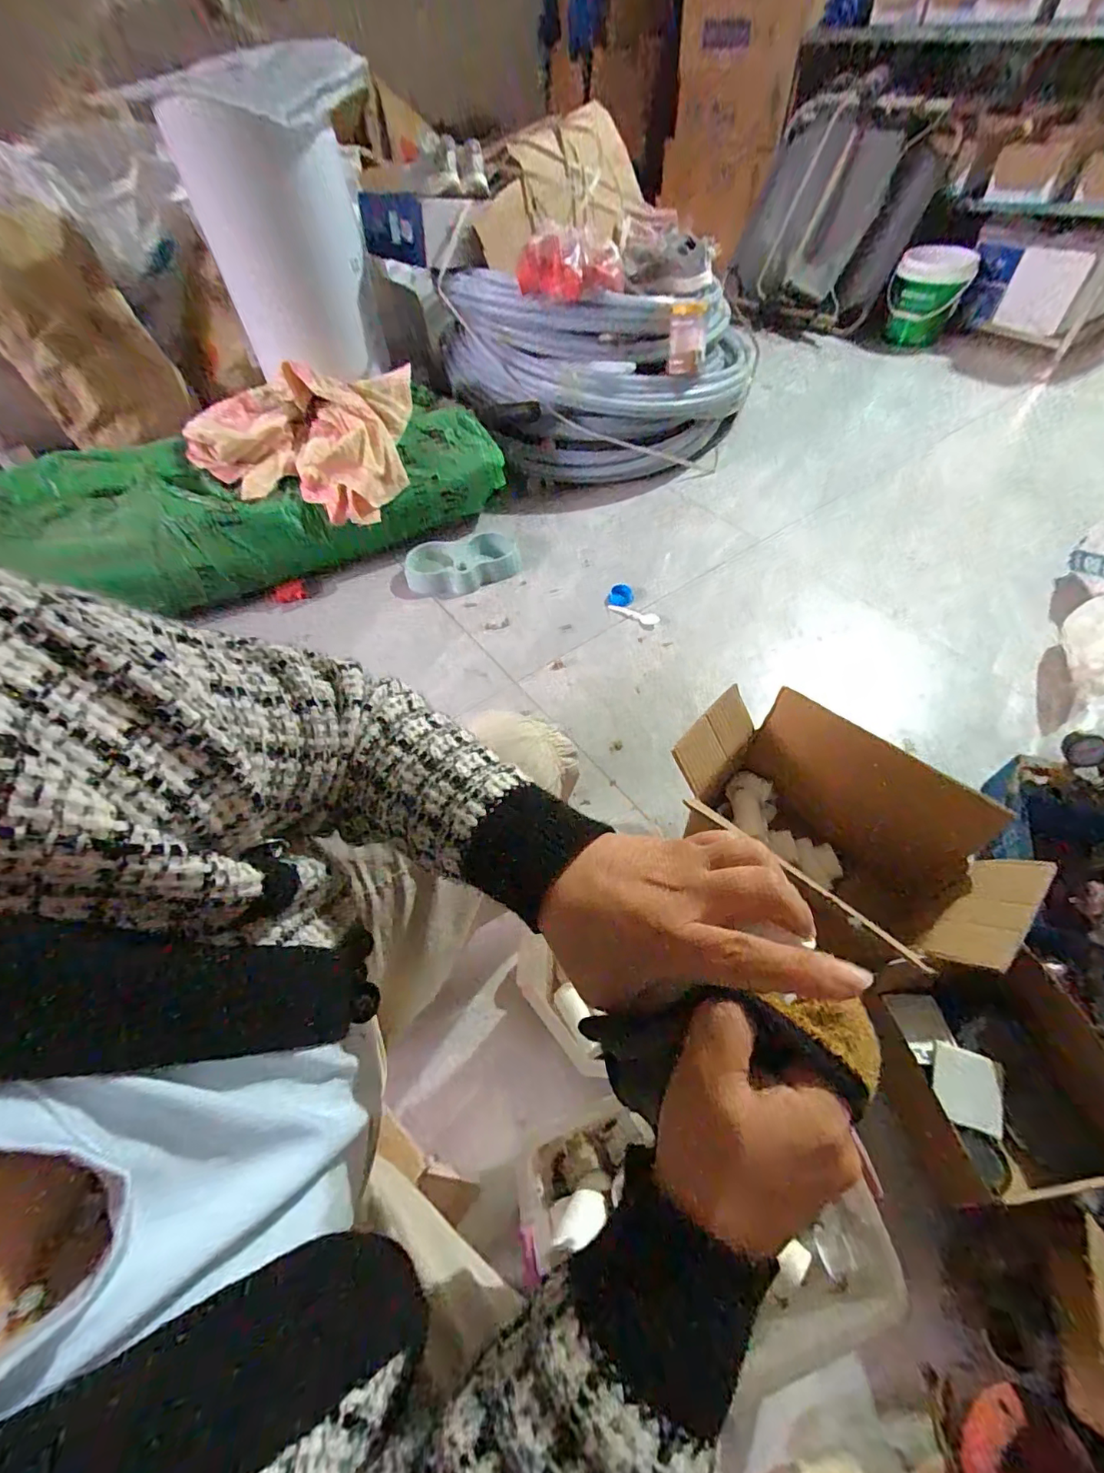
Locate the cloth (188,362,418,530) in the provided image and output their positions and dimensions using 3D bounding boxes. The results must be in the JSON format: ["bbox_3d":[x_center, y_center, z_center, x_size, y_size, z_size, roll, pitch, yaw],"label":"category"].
[{"bbox_3d":[-0.549,-0.665,1.226,0.504,0.105,0.367,-15,96,-9],"label":"cloth"}]

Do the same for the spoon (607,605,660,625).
[{"bbox_3d":[0.196,-0.291,1.282,0.121,0.011,0.039,11,53,11],"label":"spoon"}]

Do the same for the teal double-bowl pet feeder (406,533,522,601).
[{"bbox_3d":[-0.217,-0.421,1.339,0.289,0.083,0.125,-17,53,-10],"label":"teal double-bowl pet feeder"}]

